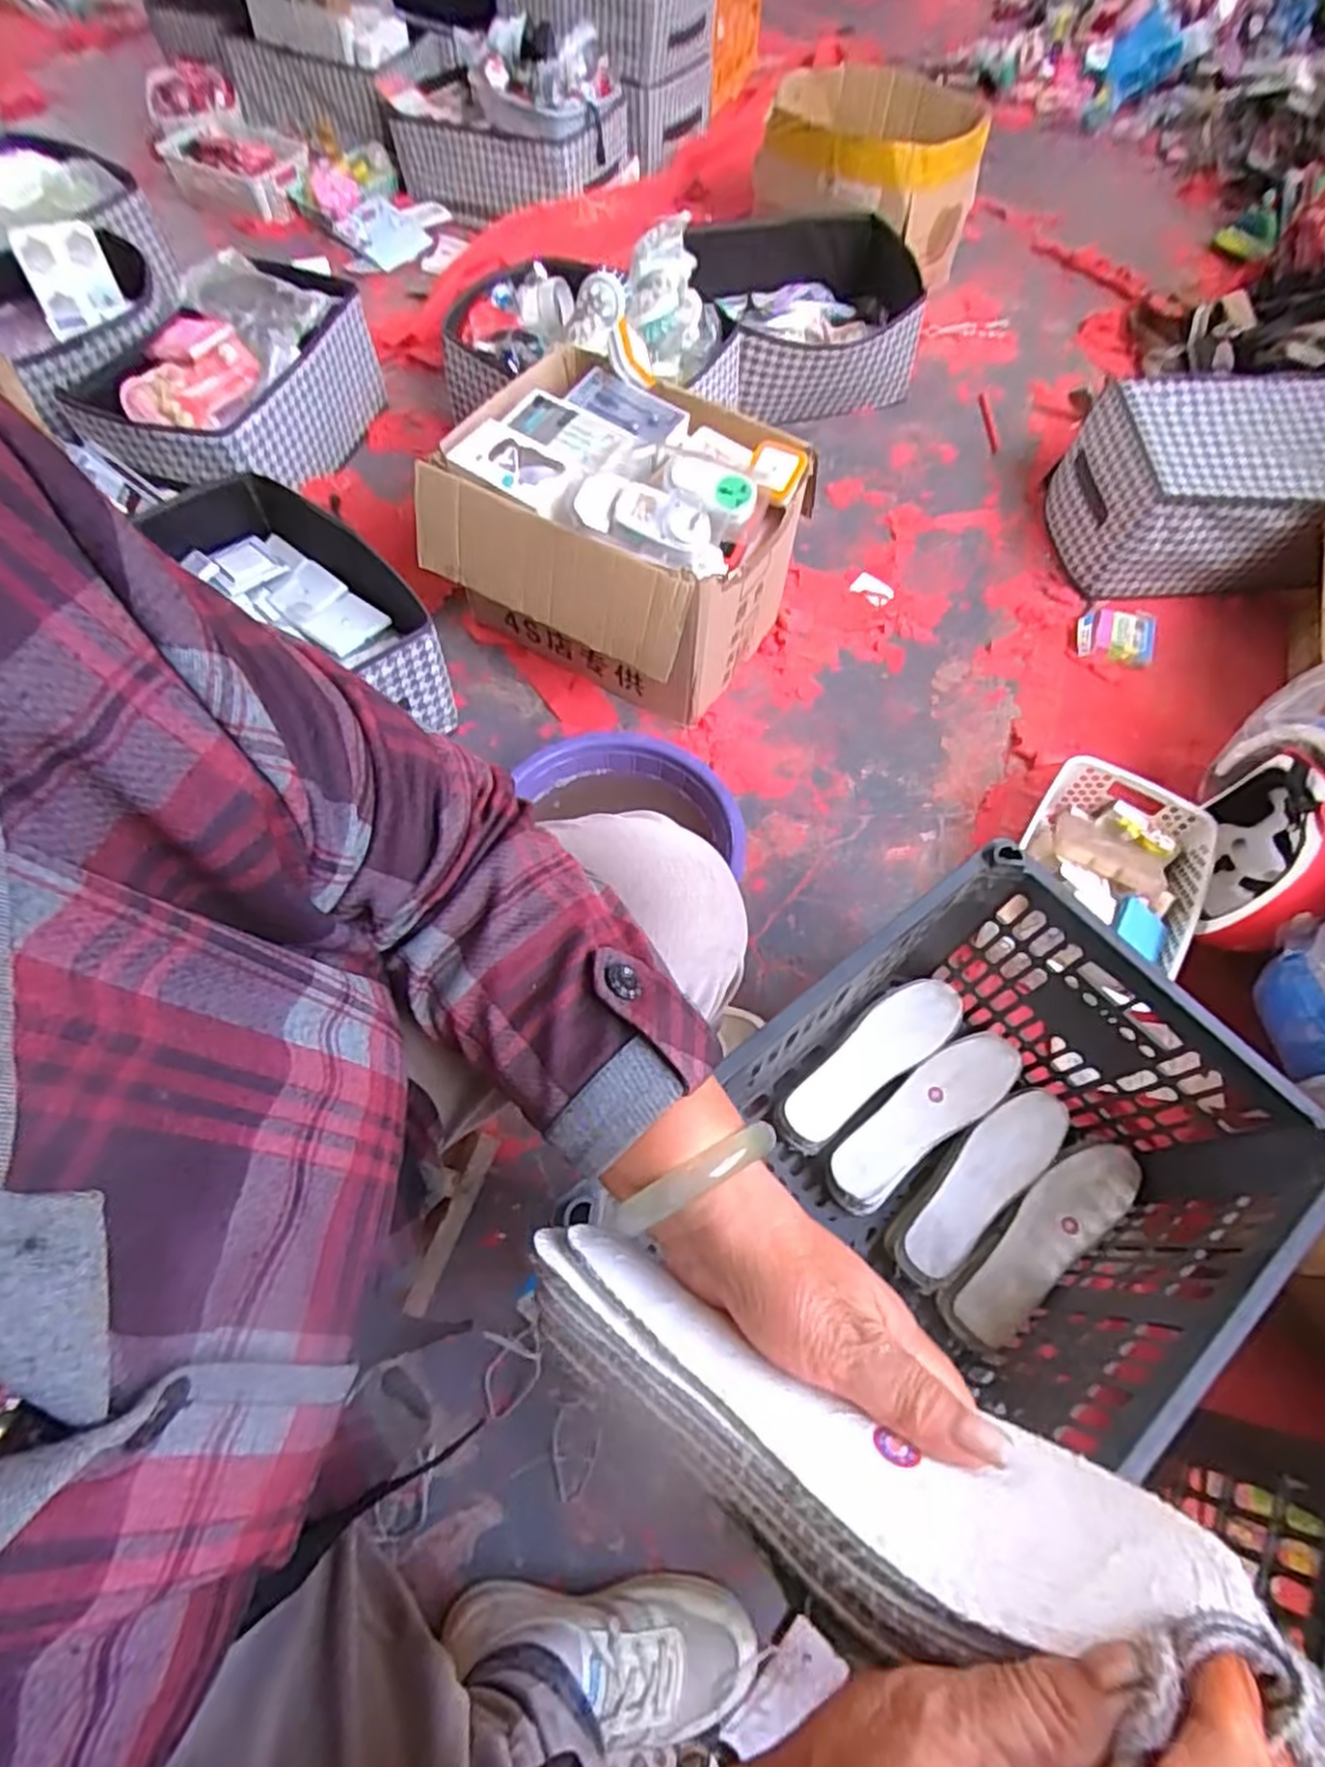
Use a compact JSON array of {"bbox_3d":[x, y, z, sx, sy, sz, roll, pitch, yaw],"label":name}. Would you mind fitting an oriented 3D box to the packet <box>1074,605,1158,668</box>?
[{"bbox_3d":[0.696,-0.380,1.138,0.109,0.025,0.095,16,63,7],"label":"packet"}]

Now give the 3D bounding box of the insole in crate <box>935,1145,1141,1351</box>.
[{"bbox_3d":[0.359,0.335,0.703,0.238,0.019,0.066,-37,69,-18],"label":"insole in crate"}]

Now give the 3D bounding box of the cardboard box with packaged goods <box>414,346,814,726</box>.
[{"bbox_3d":[-0.061,-0.441,0.995,0.396,0.300,0.324,30,66,14],"label":"cardboard box with packaged goods"}]

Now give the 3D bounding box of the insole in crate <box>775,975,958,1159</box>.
[{"bbox_3d":[0.223,0.190,0.793,0.252,0.020,0.070,-37,69,-18],"label":"insole in crate"}]

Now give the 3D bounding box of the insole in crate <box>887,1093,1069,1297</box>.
[{"bbox_3d":[0.312,0.294,0.739,0.237,0.022,0.069,-37,69,-18],"label":"insole in crate"}]

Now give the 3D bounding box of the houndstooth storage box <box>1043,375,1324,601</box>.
[{"bbox_3d":[0.861,-0.612,1.163,0.433,0.192,0.292,-8,63,-5],"label":"houndstooth storage box"}]

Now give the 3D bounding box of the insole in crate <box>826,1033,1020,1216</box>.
[{"bbox_3d":[0.267,0.236,0.761,0.244,0.011,0.067,-32,68,-17],"label":"insole in crate"}]

